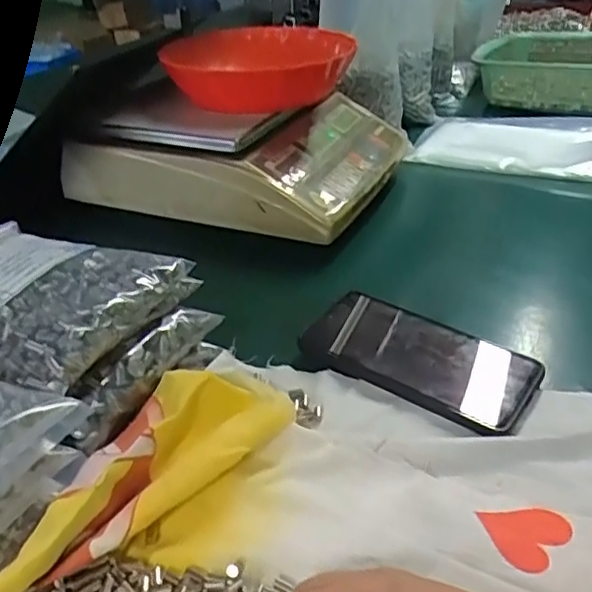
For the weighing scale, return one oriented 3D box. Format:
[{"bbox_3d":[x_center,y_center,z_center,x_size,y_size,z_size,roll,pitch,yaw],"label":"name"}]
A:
[{"bbox_3d":[-0.059,-0.177,0.717,0.306,0.089,0.306,13,37,21],"label":"weighing scale"}]

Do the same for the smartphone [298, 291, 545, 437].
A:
[{"bbox_3d":[0.087,0.042,0.444,0.162,0.014,0.078,20,40,30],"label":"smartphone"}]

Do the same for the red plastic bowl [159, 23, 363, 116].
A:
[{"bbox_3d":[-0.039,-0.254,0.689,0.189,0.060,0.189,-2,34,1],"label":"red plastic bowl"}]

